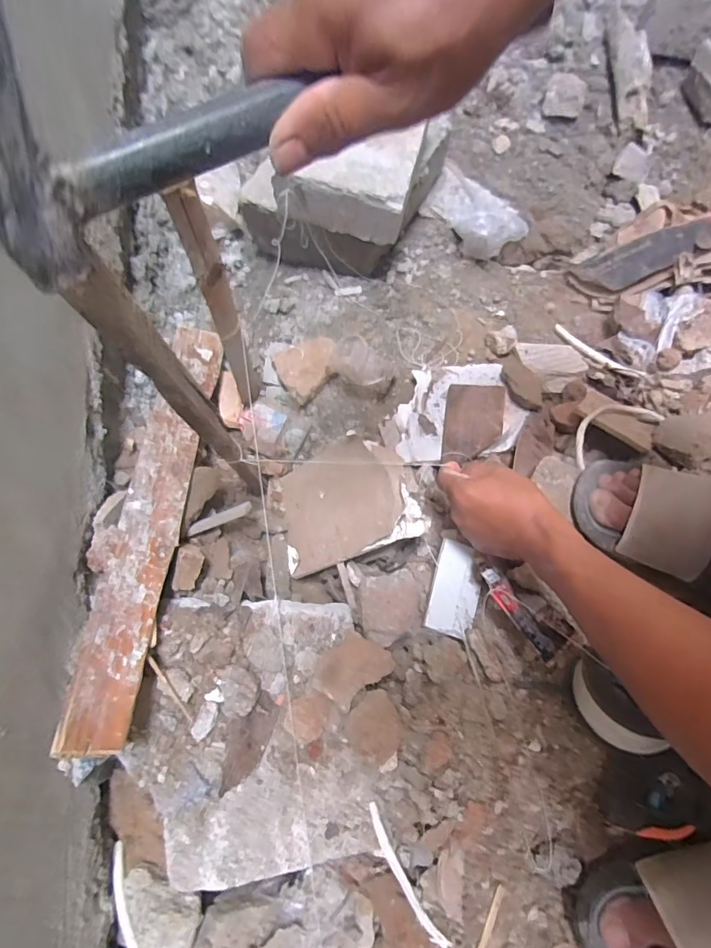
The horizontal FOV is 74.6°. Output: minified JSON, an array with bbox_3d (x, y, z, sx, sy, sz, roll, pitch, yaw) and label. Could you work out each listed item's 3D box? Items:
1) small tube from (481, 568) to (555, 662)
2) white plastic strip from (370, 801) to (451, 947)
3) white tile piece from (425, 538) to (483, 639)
[{"bbox_3d":[0.144,0.122,0.417,0.024,0.021,0.087,-27,56,-8],"label":"small tube"},{"bbox_3d":[0.043,0.349,0.402,0.013,0.011,0.121,-31,75,-9],"label":"white plastic strip"},{"bbox_3d":[0.100,0.112,0.460,0.045,0.010,0.088,17,73,5],"label":"white tile piece"}]

